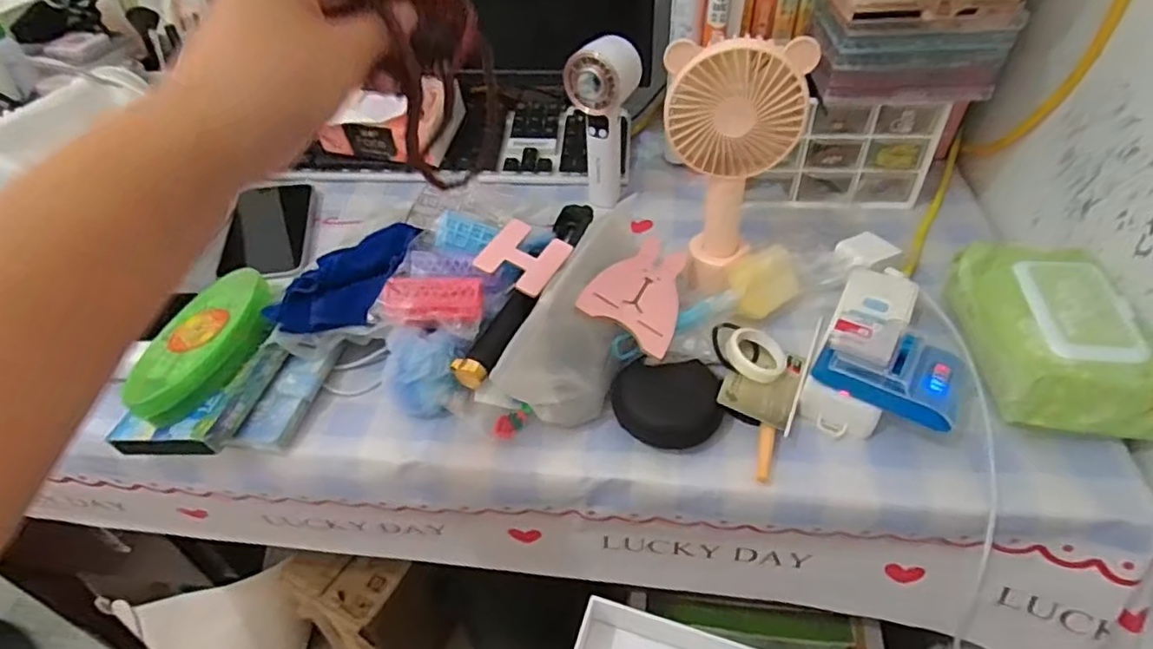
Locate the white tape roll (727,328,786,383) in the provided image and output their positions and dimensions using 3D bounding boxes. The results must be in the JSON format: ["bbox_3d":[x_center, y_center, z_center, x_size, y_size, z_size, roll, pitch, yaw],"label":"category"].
[{"bbox_3d":[0.136,0.022,0.468,0.047,0.008,0.047,9,59,-14],"label":"white tape roll"}]

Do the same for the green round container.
[{"bbox_3d":[-0.285,0.012,0.472,0.069,0.027,0.135,8,45,10],"label":"green round container"}]

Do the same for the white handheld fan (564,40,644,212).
[{"bbox_3d":[0.026,-0.194,0.613,0.058,0.154,0.052,27,51,26],"label":"white handheld fan"}]

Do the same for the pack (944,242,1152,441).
[{"bbox_3d":[0.350,0.006,0.457,0.109,0.066,0.158,3,45,5],"label":"pack"}]

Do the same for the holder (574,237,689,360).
[{"bbox_3d":[0.054,-0.030,0.490,0.070,0.004,0.125,31,42,2],"label":"holder"}]

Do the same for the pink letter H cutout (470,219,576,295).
[{"bbox_3d":[-0.041,-0.054,0.490,0.058,0.005,0.062,28,55,6],"label":"pink letter H cutout"}]

